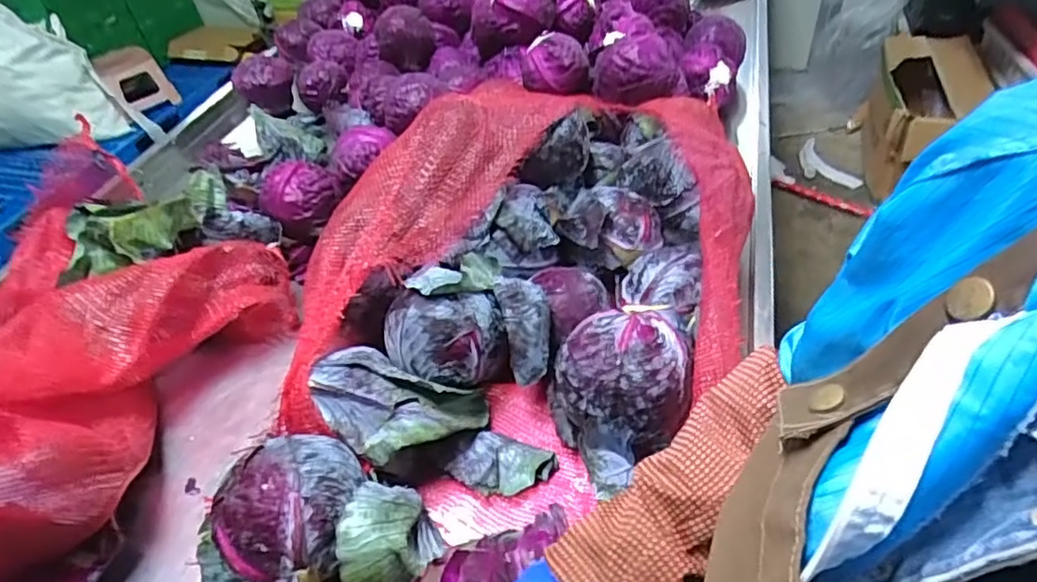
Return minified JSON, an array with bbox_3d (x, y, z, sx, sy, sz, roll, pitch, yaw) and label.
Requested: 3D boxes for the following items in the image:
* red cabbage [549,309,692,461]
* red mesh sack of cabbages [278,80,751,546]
[{"bbox_3d":[0.102,0.095,0.637,0.146,0.111,0.124,-4,44,3],"label":"red cabbage"},{"bbox_3d":[0.030,-0.046,0.760,0.461,0.214,0.614,14,48,20],"label":"red mesh sack of cabbages"}]

